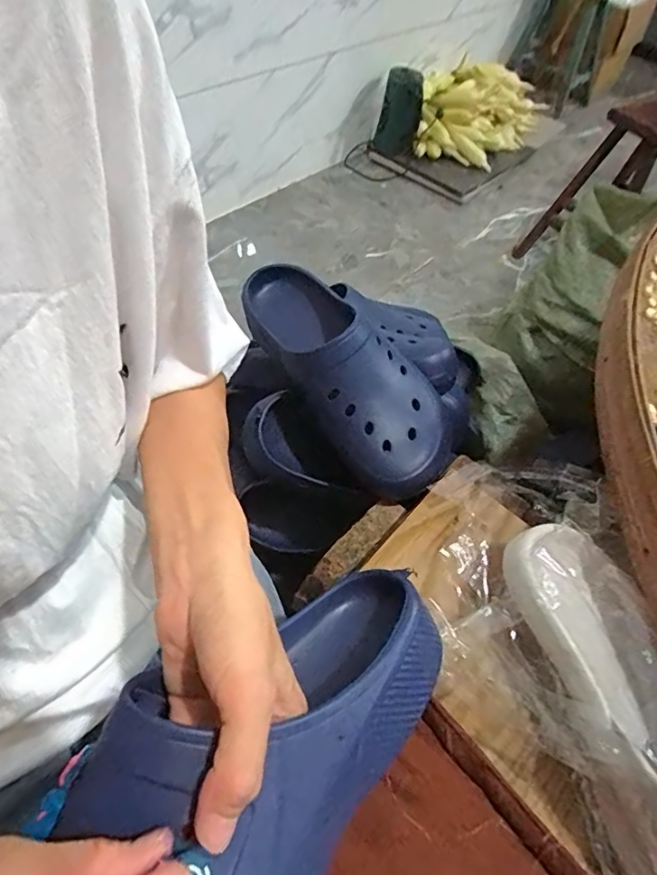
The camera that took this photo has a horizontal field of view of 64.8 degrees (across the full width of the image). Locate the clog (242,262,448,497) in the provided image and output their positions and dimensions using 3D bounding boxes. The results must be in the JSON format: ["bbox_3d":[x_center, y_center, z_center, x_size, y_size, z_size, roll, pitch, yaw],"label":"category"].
[{"bbox_3d":[0.013,-0.064,0.481,0.102,0.083,0.256,-29,61,-26],"label":"clog"}]

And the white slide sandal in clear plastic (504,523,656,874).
[{"bbox_3d":[0.179,0.176,0.307,0.077,0.084,0.259,-9,54,-14],"label":"white slide sandal in clear plastic"}]

